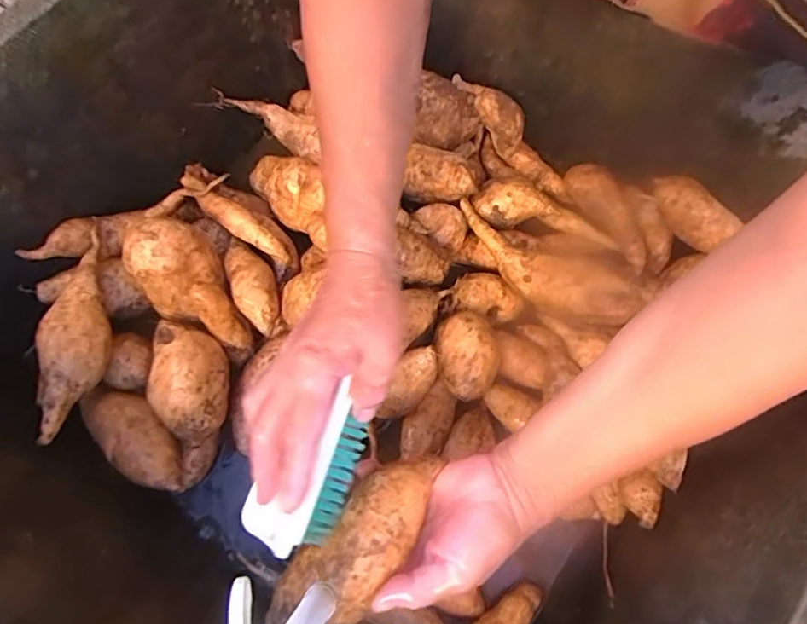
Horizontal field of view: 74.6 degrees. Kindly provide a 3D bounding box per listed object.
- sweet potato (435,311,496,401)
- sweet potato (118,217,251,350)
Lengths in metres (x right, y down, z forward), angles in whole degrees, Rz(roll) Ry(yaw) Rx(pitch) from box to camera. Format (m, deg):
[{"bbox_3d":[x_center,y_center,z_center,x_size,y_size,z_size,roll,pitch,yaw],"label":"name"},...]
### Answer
[{"bbox_3d":[0.053,0.039,0.455,0.046,0.037,0.071,-10,68,-5],"label":"sweet potato"},{"bbox_3d":[-0.177,-0.019,0.450,0.068,0.050,0.139,-43,107,-16],"label":"sweet potato"}]

